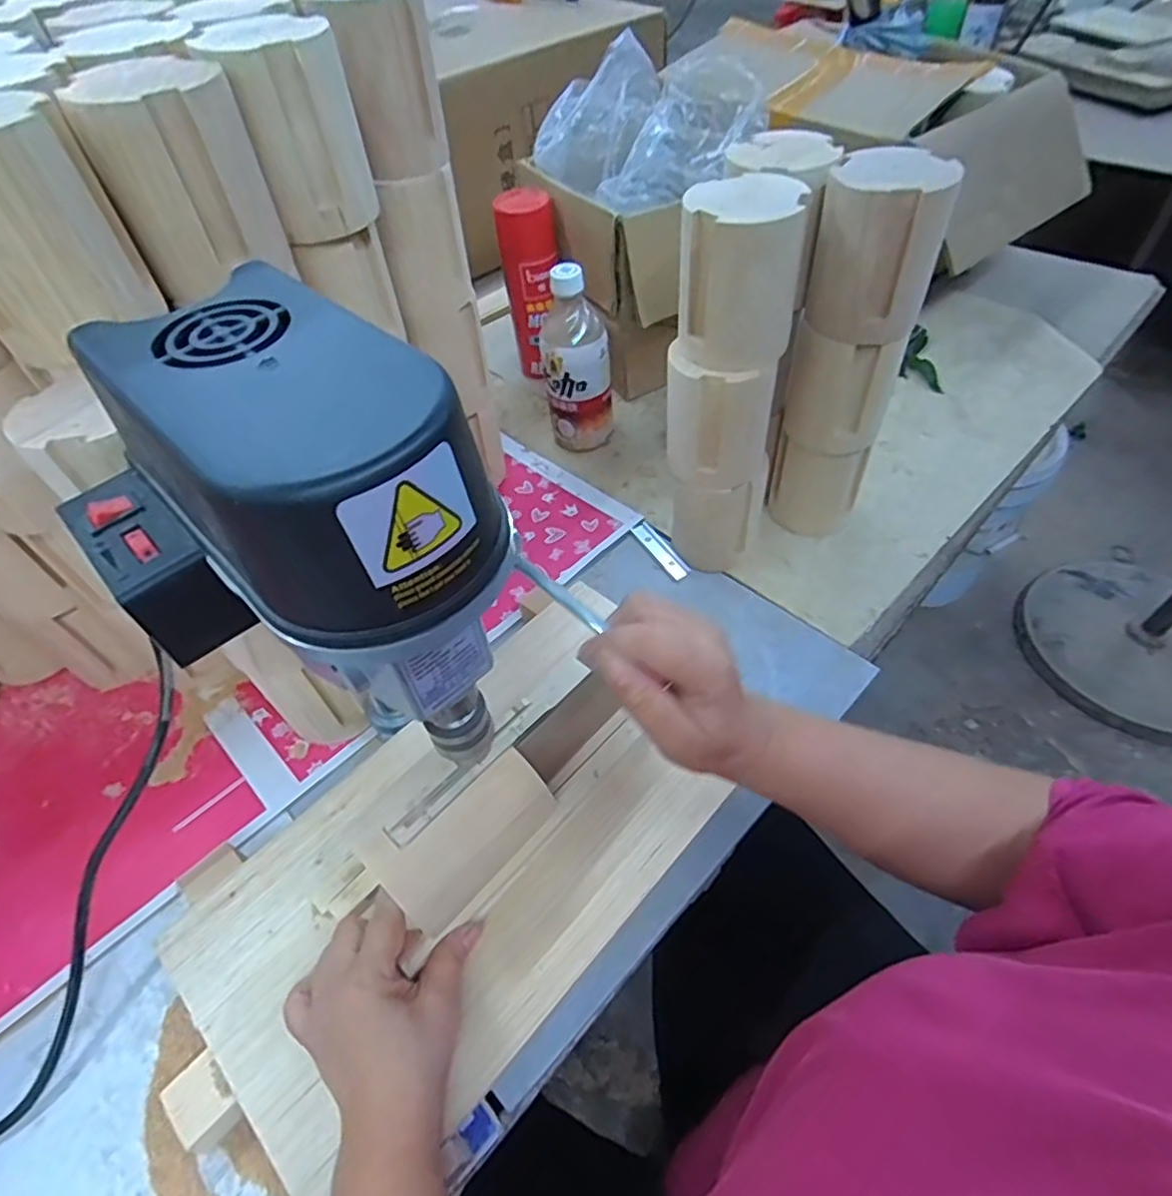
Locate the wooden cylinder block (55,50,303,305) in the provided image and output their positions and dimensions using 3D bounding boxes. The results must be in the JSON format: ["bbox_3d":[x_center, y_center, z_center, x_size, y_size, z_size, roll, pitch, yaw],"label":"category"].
[{"bbox_3d":[-0.223,-0.233,0.366,0.078,0.096,0.070,-26,54,-17],"label":"wooden cylinder block"}]

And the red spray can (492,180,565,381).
[{"bbox_3d":[-0.057,-0.357,0.753,0.062,0.187,0.065,-2,51,2],"label":"red spray can"}]

